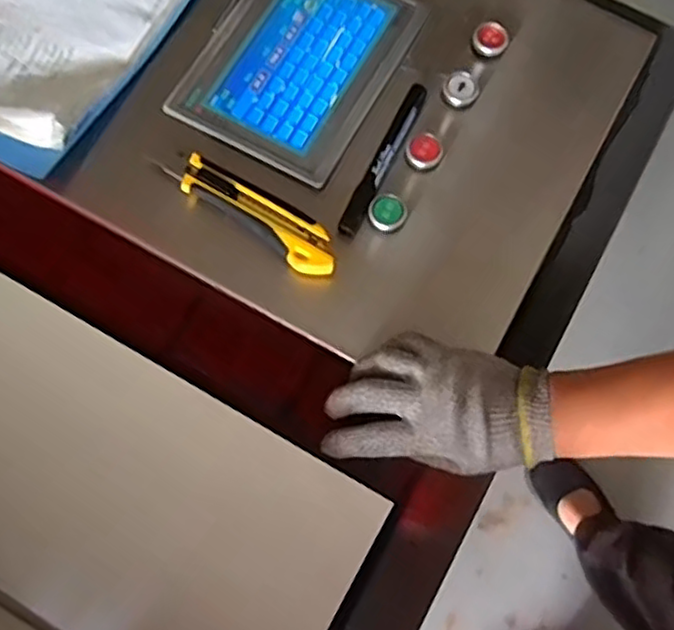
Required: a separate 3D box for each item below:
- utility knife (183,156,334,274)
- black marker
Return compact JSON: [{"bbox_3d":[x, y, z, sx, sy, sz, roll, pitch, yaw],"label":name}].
[{"bbox_3d":[-0.056,-0.074,0.498,0.132,0.011,0.035,35,78,9],"label":"utility knife"},{"bbox_3d":[0.037,-0.124,0.530,0.016,0.016,0.140,26,77,7],"label":"black marker"}]

